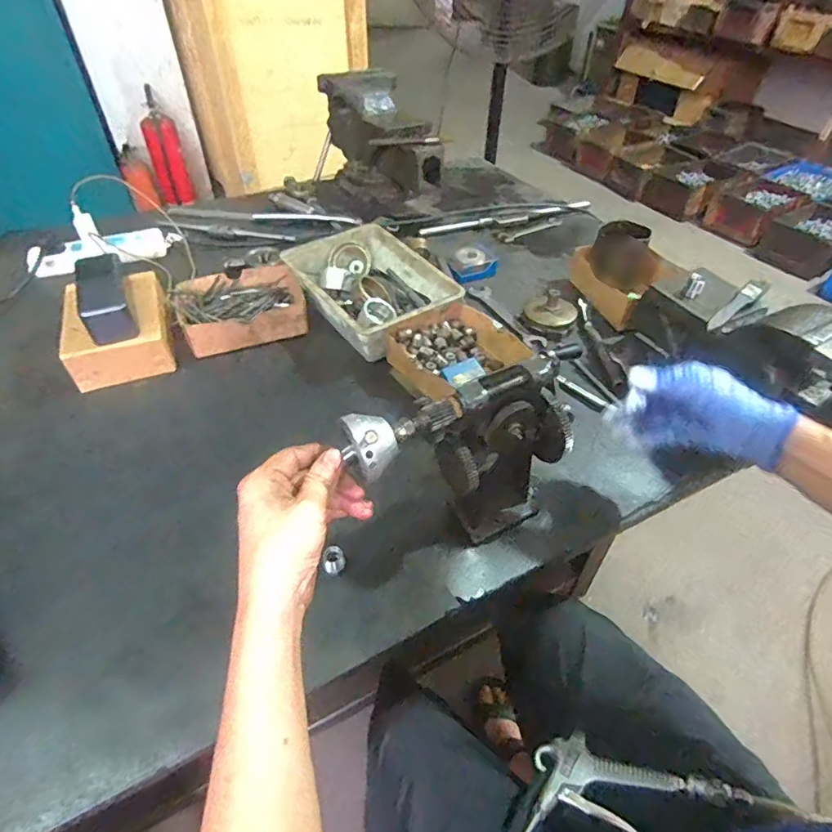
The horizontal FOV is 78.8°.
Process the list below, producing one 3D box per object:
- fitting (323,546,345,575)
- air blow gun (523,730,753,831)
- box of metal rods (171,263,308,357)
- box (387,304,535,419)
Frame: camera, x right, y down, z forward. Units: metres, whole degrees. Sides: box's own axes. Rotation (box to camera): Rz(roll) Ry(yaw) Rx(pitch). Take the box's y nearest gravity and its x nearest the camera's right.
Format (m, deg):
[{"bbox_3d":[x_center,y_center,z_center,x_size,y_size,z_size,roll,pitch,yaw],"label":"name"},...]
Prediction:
[{"bbox_3d":[-0.077,0.135,0.477,0.019,0.017,0.020,1,45,-1],"label":"fitting"},{"bbox_3d":[0.163,0.345,0.461,0.249,0.049,0.103,-8,46,-9],"label":"air blow gun"},{"bbox_3d":[-0.254,-0.155,0.746,0.175,0.055,0.144,-12,46,-14],"label":"box of metal rods"},{"bbox_3d":[0.054,-0.083,0.676,0.155,0.052,0.158,-32,54,-29],"label":"box"}]

